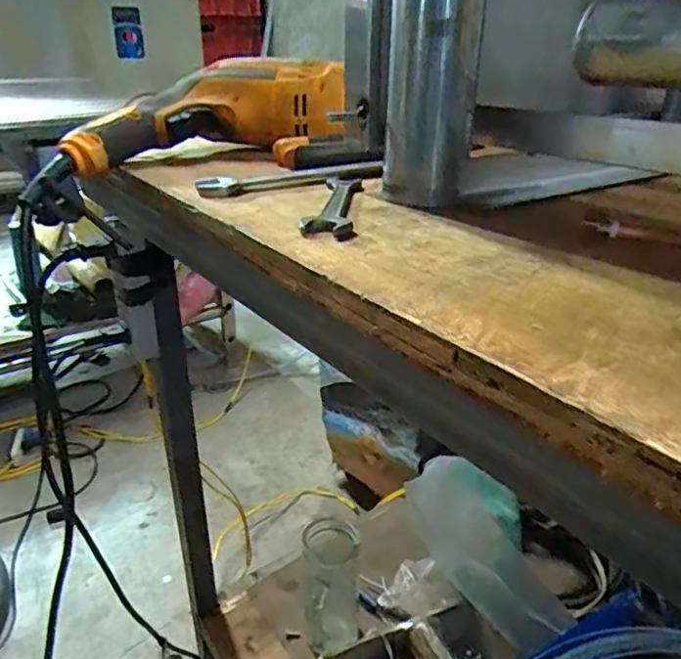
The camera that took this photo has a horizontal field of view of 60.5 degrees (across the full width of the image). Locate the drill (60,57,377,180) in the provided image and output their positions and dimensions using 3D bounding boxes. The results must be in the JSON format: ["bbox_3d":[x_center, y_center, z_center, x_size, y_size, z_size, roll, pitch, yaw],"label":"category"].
[{"bbox_3d":[-0.097,-0.180,0.486,0.227,0.071,0.178,3,27,5],"label":"drill"}]

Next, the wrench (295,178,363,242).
[{"bbox_3d":[-0.004,-0.076,0.351,0.029,0.006,0.120,2,27,3],"label":"wrench"}]

